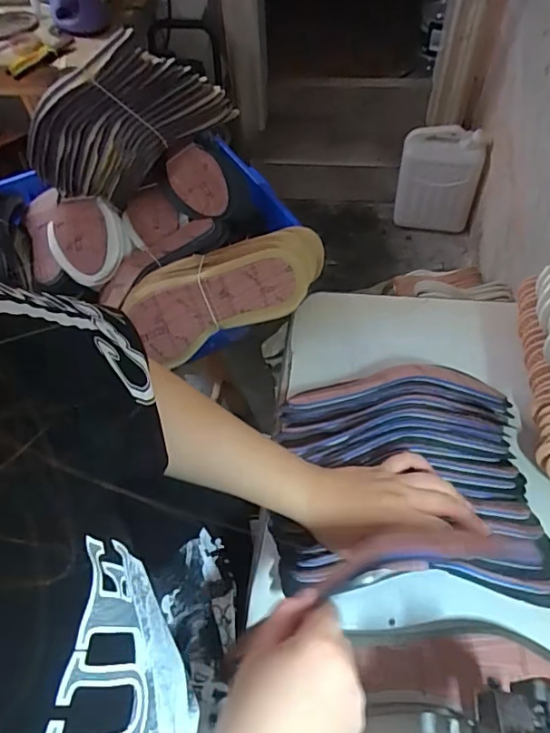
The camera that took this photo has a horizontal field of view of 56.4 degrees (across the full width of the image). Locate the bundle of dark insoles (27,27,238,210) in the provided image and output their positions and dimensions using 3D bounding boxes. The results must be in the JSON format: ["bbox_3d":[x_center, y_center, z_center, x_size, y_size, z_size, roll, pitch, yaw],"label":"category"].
[{"bbox_3d":[-0.230,-0.388,0.810,0.318,0.176,0.088,-24,57,-13],"label":"bundle of dark insoles"}]

